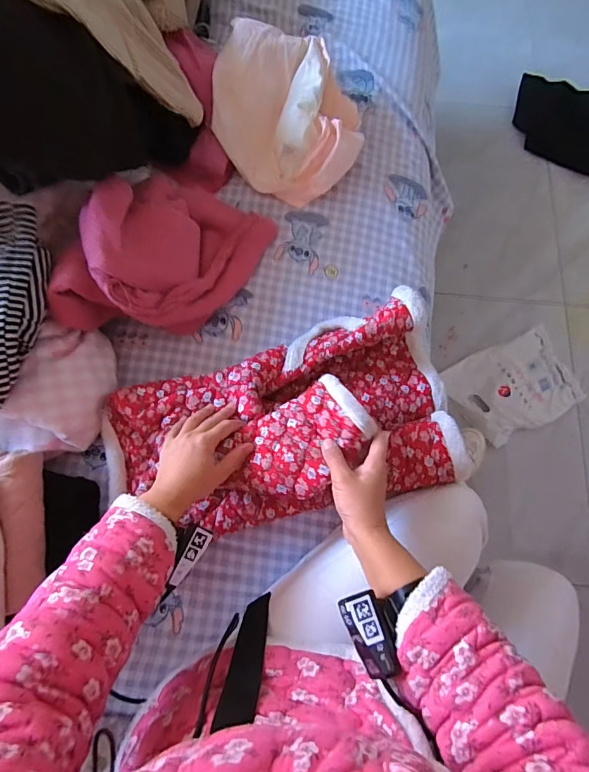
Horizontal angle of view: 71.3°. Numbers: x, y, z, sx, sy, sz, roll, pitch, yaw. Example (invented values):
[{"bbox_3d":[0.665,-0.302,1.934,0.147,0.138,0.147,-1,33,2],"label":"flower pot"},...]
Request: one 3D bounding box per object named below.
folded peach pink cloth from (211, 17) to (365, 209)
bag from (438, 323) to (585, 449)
[{"bbox_3d":[-0.014,-0.492,0.748,0.239,0.116,0.299,-38,77,-11],"label":"folded peach pink cloth"},{"bbox_3d":[0.632,0.000,1.183,0.368,0.051,0.263,-24,74,-7],"label":"bag"}]

